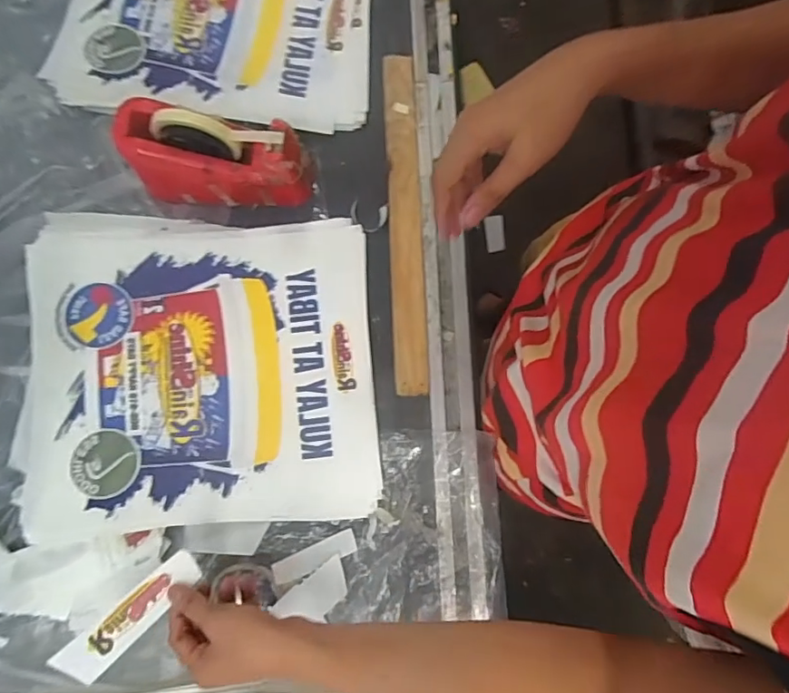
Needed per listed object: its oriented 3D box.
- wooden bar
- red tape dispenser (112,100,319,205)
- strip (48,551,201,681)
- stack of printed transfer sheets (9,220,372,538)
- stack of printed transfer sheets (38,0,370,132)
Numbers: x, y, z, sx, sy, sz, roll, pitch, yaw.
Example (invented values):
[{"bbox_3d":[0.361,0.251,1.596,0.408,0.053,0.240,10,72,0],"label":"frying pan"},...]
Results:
[{"bbox_3d":[0.013,-0.157,0.635,0.038,0.024,0.425,-2,80,-3],"label":"wooden bar"},{"bbox_3d":[-0.205,-0.219,0.601,0.200,0.096,0.075,11,79,1],"label":"red tape dispenser"},{"bbox_3d":[-0.237,0.243,0.477,0.127,0.008,0.036,-41,84,-23],"label":"strip"},{"bbox_3d":[-0.225,0.020,0.600,0.392,0.024,0.352,-3,80,-3],"label":"stack of printed transfer sheets"},{"bbox_3d":[-0.232,-0.460,0.690,0.394,0.024,0.347,2,80,-2],"label":"stack of printed transfer sheets"}]

